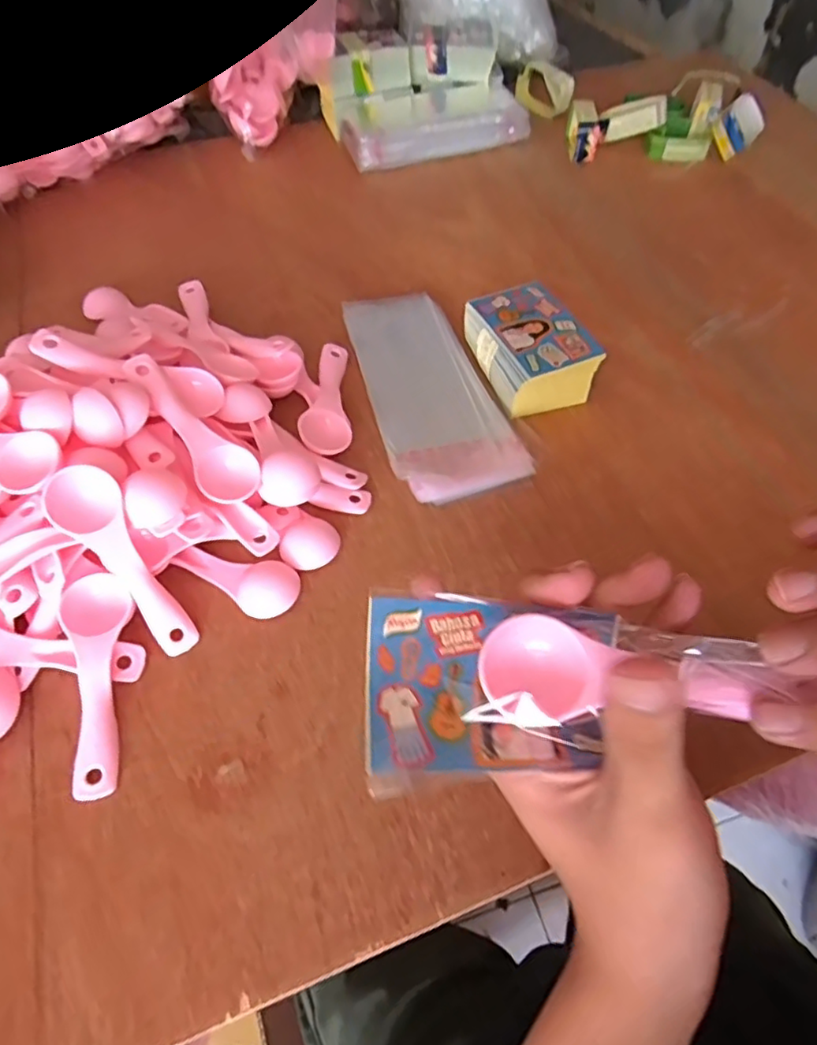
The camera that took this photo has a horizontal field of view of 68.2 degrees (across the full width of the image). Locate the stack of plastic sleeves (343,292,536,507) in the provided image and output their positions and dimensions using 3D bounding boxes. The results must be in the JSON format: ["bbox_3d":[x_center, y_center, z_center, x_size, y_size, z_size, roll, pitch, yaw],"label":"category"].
[{"bbox_3d":[0.013,-0.103,0.454,0.087,0.012,0.210,-14,56,-9],"label":"stack of plastic sleeves"}]

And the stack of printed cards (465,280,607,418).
[{"bbox_3d":[0.090,-0.125,0.452,0.070,0.047,0.103,-20,57,-13],"label":"stack of printed cards"}]

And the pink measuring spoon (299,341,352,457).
[{"bbox_3d":[-0.058,-0.094,0.443,0.032,0.023,0.114,-1,55,0],"label":"pink measuring spoon"}]

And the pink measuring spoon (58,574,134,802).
[{"bbox_3d":[-0.162,0.081,0.321,0.034,0.026,0.116,-15,56,-9],"label":"pink measuring spoon"}]

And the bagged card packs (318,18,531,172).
[{"bbox_3d":[0.018,-0.473,0.669,0.201,0.080,0.143,-15,56,-10],"label":"bagged card packs"}]

